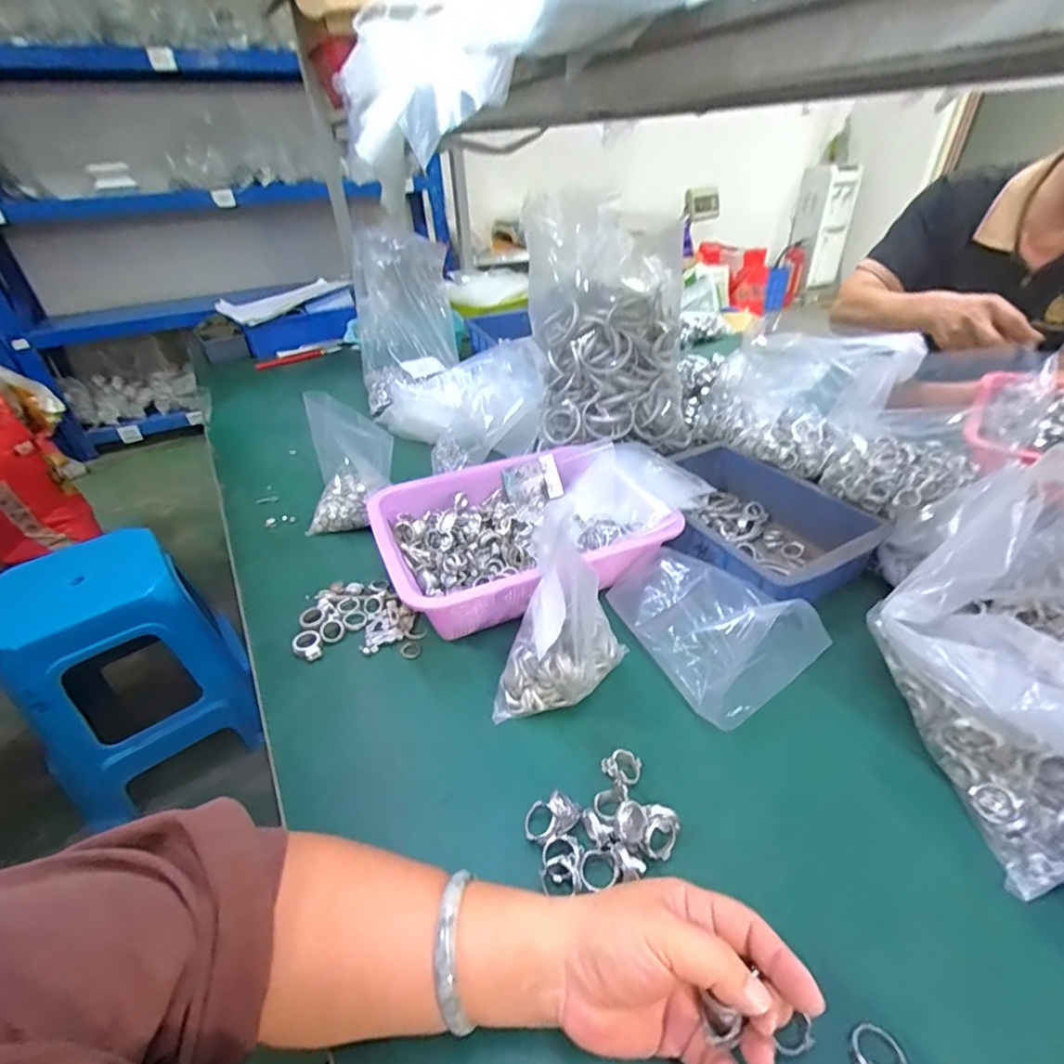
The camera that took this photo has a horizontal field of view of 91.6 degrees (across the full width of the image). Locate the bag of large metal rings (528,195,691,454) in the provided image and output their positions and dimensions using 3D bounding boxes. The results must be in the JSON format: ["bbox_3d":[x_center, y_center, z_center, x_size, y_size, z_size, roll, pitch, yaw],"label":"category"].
[{"bbox_3d":[0.108,-0.263,0.708,0.230,0.265,0.128,2,36,6],"label":"bag of large metal rings"}]

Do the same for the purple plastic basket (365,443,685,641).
[{"bbox_3d":[-0.017,0.003,0.586,0.287,0.079,0.219,-17,39,-20],"label":"purple plastic basket"}]

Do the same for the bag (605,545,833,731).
[{"bbox_3d":[0.160,0.076,0.481,0.113,0.094,0.183,-17,38,-19],"label":"bag"}]

